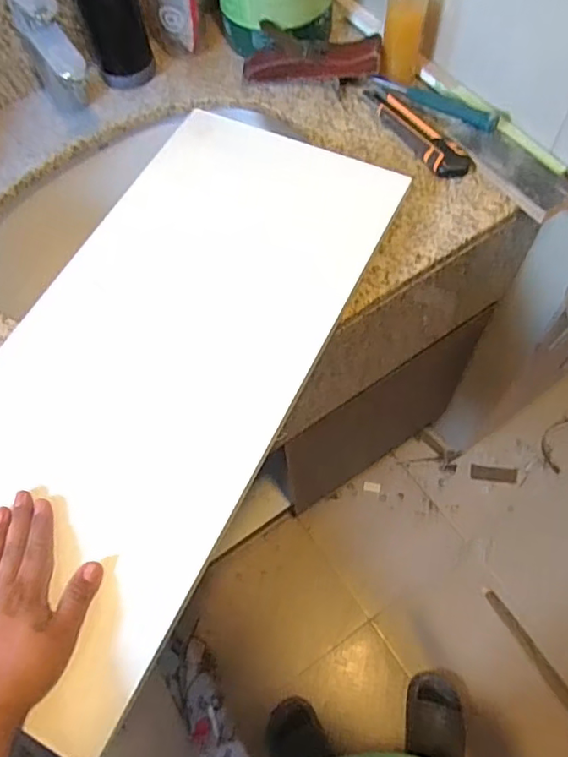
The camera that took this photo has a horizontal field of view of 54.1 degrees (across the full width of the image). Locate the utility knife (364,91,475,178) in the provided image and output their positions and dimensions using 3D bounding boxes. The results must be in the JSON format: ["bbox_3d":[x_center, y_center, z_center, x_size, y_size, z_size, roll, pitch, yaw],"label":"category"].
[{"bbox_3d":[0.176,-0.331,0.737,0.048,0.015,0.188,-28,66,-10],"label":"utility knife"}]

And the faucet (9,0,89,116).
[{"bbox_3d":[-0.295,-0.411,0.721,0.049,0.160,0.169,-28,66,-10],"label":"faucet"}]

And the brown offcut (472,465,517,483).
[{"bbox_3d":[0.536,0.245,1.421,0.110,0.012,0.036,7,65,7],"label":"brown offcut"}]

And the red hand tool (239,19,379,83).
[{"bbox_3d":[0.040,-0.452,0.774,0.184,0.055,0.060,8,65,7],"label":"red hand tool"}]

